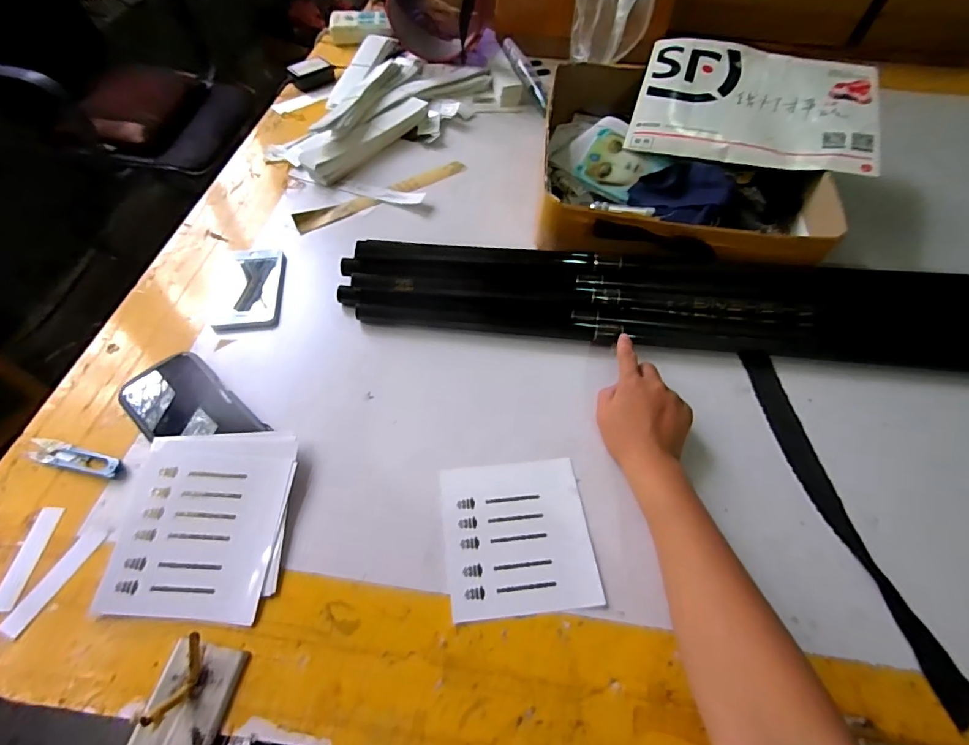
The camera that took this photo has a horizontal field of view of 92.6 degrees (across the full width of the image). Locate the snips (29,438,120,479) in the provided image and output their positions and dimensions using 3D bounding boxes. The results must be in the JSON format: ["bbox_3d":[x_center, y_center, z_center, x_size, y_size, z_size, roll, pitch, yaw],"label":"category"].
[{"bbox_3d":[-0.388,0.082,0.441,0.087,0.010,0.022,11,57,6],"label":"snips"}]

